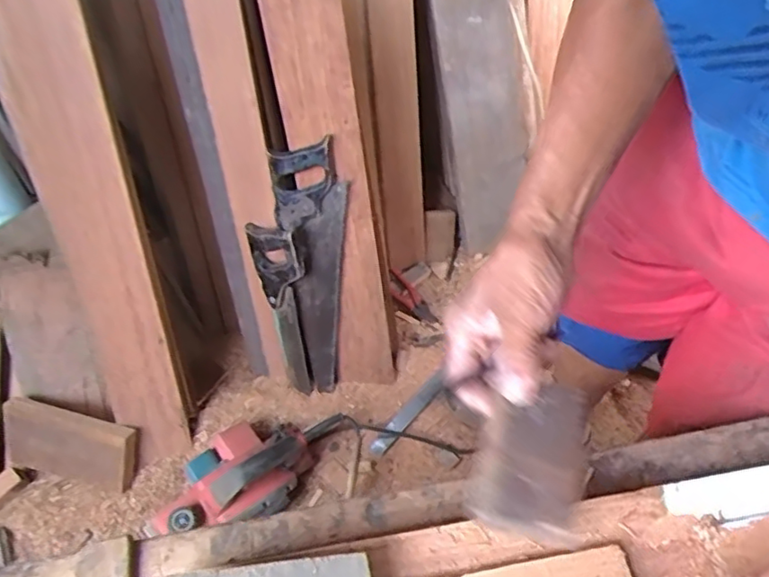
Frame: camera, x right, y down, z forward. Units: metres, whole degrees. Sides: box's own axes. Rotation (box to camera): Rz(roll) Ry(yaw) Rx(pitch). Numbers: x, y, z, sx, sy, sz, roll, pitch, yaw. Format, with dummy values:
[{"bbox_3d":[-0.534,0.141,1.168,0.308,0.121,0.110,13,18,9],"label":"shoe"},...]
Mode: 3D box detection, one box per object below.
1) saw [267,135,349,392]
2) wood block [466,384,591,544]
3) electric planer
[{"bbox_3d":[-0.104,-0.008,0.982,0.103,0.457,0.034,-9,35,-10],"label":"saw"},{"bbox_3d":[0.089,0.102,0.373,0.058,0.012,0.102,15,52,11],"label":"wood block"},{"bbox_3d":[-0.216,0.281,0.957,0.140,0.131,0.327,33,58,24],"label":"electric planer"}]

